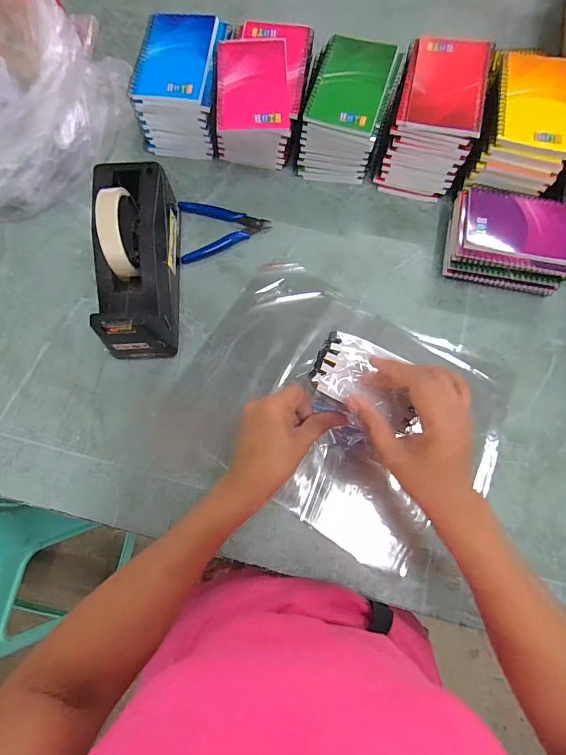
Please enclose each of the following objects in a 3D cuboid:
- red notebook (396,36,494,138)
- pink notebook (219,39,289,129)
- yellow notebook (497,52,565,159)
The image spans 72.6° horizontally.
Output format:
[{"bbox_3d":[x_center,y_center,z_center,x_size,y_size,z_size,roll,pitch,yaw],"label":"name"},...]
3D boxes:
[{"bbox_3d":[0.191,-0.344,0.450,0.094,0.015,0.133,14,77,4],"label":"red notebook"},{"bbox_3d":[-0.036,-0.349,0.458,0.082,0.011,0.130,-1,77,0],"label":"pink notebook"},{"bbox_3d":[0.293,-0.316,0.442,0.092,0.014,0.134,10,77,3],"label":"yellow notebook"}]

